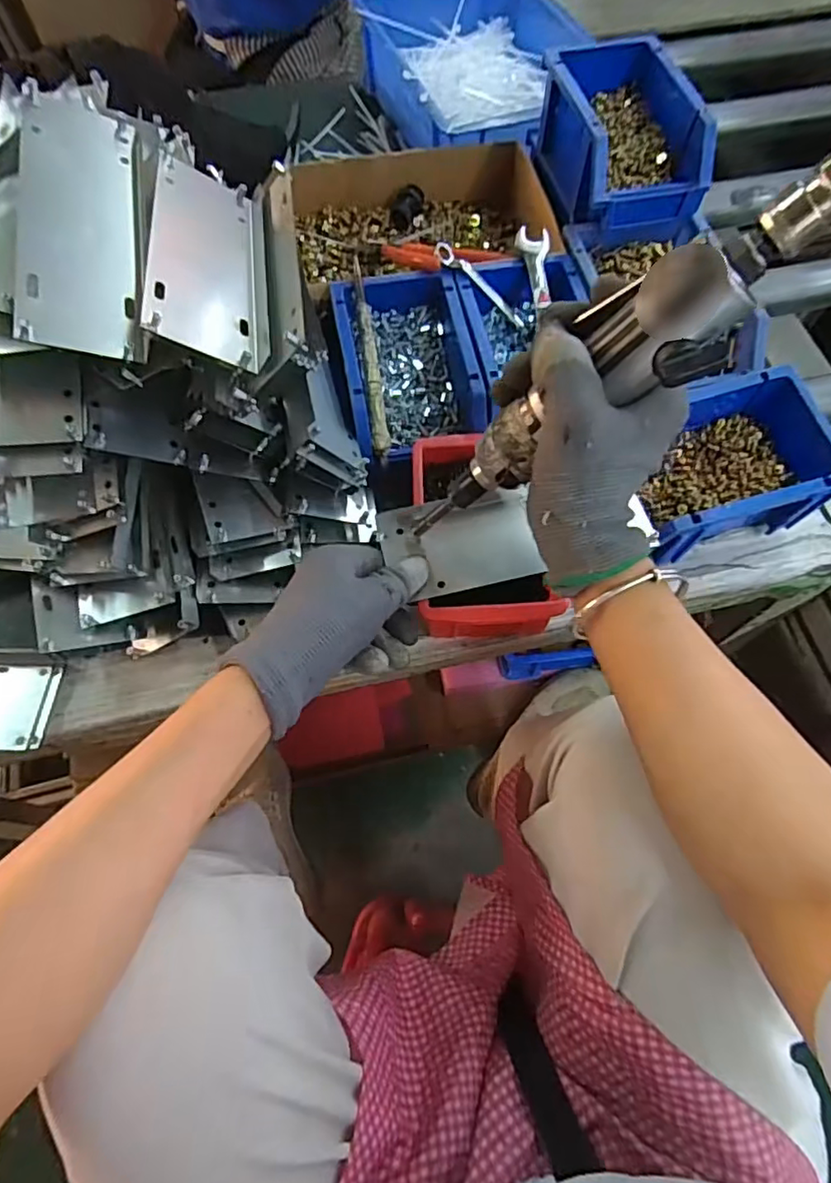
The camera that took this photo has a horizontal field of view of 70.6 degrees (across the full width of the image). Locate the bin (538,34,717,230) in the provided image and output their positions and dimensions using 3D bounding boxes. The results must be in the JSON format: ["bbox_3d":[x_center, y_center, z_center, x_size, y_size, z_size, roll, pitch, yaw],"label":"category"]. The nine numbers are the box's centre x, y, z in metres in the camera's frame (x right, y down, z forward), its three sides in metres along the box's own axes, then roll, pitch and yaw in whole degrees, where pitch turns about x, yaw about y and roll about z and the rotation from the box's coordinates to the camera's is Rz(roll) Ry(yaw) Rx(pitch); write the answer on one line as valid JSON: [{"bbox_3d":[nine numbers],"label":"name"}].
[{"bbox_3d":[0.174,-0.390,0.504,0.102,0.068,0.163,-11,67,-4],"label":"bin"}]

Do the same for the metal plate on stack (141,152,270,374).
[{"bbox_3d":[-0.127,-0.201,0.357,0.072,0.017,0.176,9,56,-37],"label":"metal plate on stack"}]

